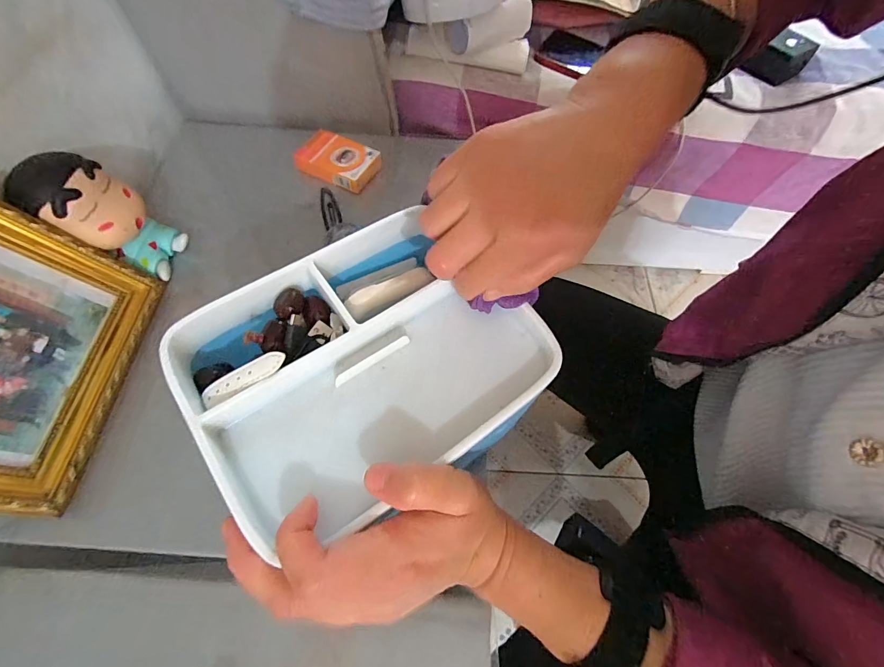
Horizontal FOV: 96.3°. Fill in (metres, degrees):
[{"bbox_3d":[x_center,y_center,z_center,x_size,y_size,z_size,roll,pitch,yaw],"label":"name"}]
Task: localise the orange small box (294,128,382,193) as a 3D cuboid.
[{"bbox_3d":[-0.123,-0.206,0.473,0.093,0.025,0.059,23,63,10],"label":"orange small box"}]

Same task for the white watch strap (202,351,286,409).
[{"bbox_3d":[-0.113,0.026,0.225,0.052,0.004,0.014,-28,65,0],"label":"white watch strap"}]

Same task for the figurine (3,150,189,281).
[{"bbox_3d":[-0.295,-0.104,0.354,0.046,0.124,0.067,-22,62,12],"label":"figurine"}]

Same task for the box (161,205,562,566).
[{"bbox_3d":[-0.045,0.018,0.247,0.195,0.040,0.162,-32,67,-18],"label":"box"}]

